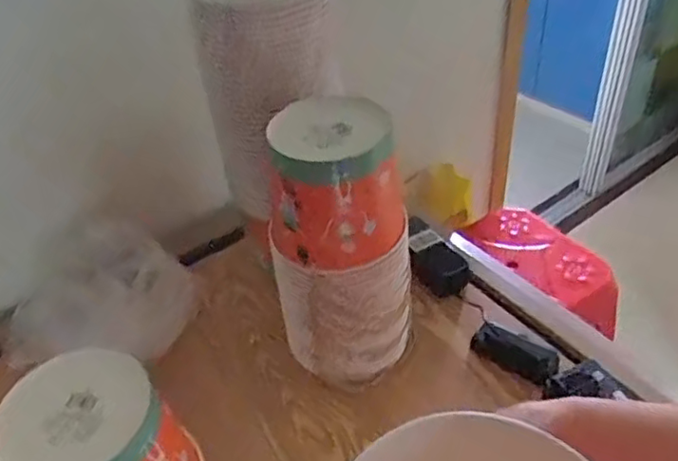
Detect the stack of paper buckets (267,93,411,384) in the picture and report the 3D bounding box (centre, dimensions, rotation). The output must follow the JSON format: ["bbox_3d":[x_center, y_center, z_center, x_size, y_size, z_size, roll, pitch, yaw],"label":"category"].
[{"bbox_3d":[0.002,0.027,0.738,0.154,0.335,0.143,-2,40,4],"label":"stack of paper buckets"}]

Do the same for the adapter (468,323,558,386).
[{"bbox_3d":[0.225,0.154,0.798,0.104,0.033,0.040,17,45,24],"label":"adapter"}]

